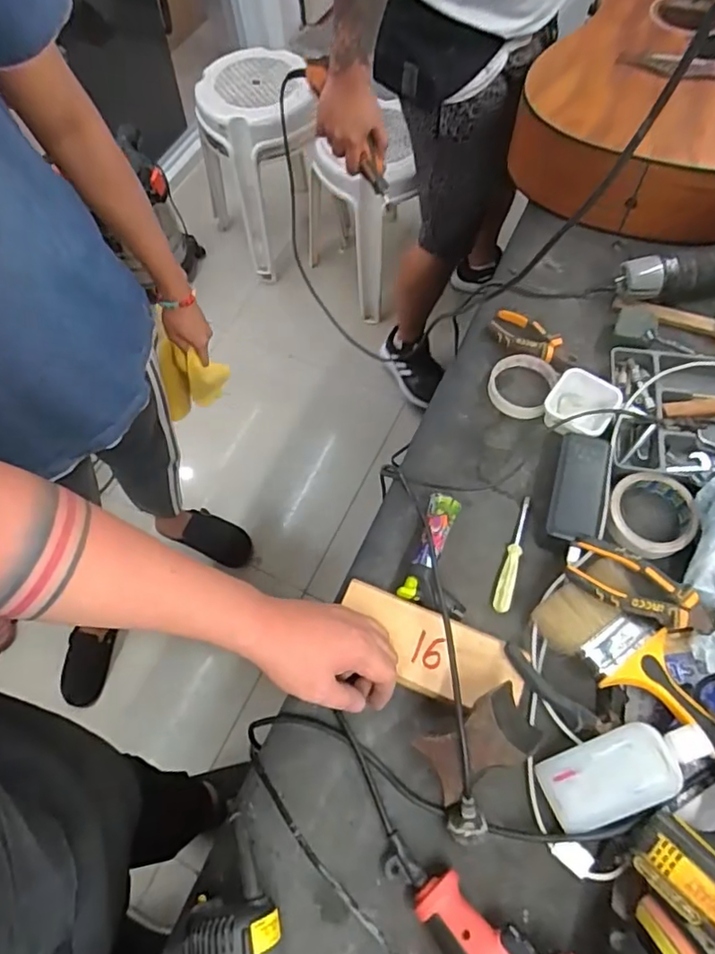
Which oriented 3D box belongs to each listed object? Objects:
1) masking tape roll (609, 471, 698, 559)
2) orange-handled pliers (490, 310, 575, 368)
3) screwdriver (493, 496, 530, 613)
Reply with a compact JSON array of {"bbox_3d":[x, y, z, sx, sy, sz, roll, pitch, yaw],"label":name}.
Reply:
[{"bbox_3d":[0.326,0.044,0.642,0.095,0.026,0.093,-1,65,2],"label":"masking tape roll"},{"bbox_3d":[0.230,-0.177,0.759,0.125,0.031,0.061,36,71,17],"label":"orange-handled pliers"},{"bbox_3d":[0.174,0.084,0.640,0.019,0.014,0.140,15,66,9],"label":"screwdriver"}]

